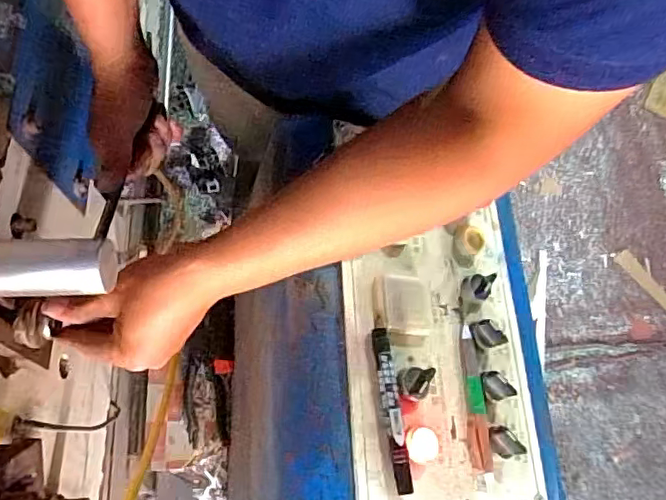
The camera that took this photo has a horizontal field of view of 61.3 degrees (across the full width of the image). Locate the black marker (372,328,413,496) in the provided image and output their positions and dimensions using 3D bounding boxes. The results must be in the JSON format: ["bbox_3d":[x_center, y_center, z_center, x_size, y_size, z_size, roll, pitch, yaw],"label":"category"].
[{"bbox_3d":[0.046,0.126,0.449,0.014,0.009,0.127,-7,69,-2],"label":"black marker"}]

